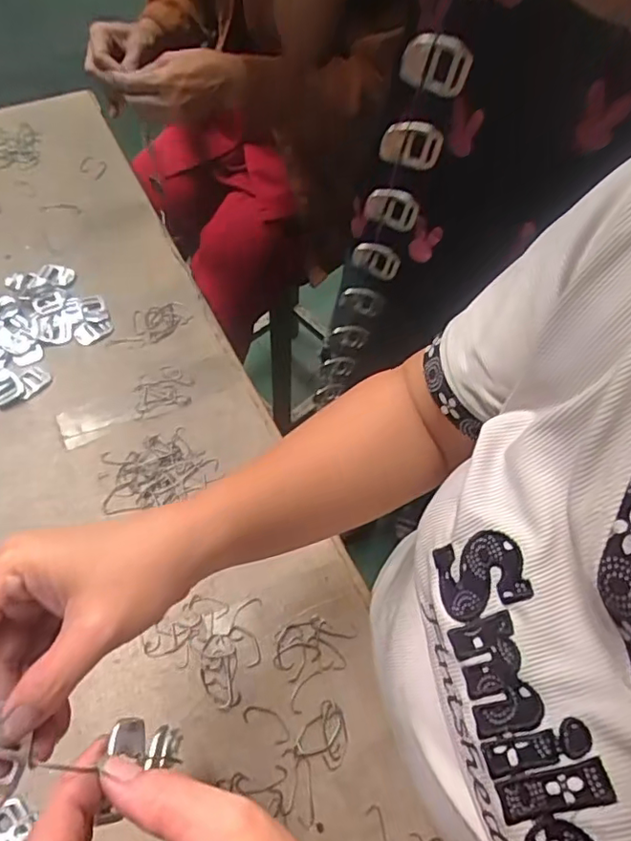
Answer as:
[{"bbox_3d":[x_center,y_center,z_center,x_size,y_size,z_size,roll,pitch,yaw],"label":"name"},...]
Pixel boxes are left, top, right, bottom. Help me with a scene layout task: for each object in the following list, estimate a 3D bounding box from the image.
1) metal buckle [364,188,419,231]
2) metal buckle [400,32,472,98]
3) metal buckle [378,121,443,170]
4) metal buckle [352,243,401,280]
[{"bbox_3d":[0.057,-0.157,0.435,0.039,0.032,0.008,15,59,6],"label":"metal buckle"},{"bbox_3d":[0.070,-0.206,0.339,0.039,0.032,0.008,9,58,2],"label":"metal buckle"},{"bbox_3d":[0.064,-0.182,0.387,0.041,0.033,0.006,4,58,-1],"label":"metal buckle"},{"bbox_3d":[0.051,-0.132,0.486,0.040,0.032,0.005,16,59,7],"label":"metal buckle"}]

